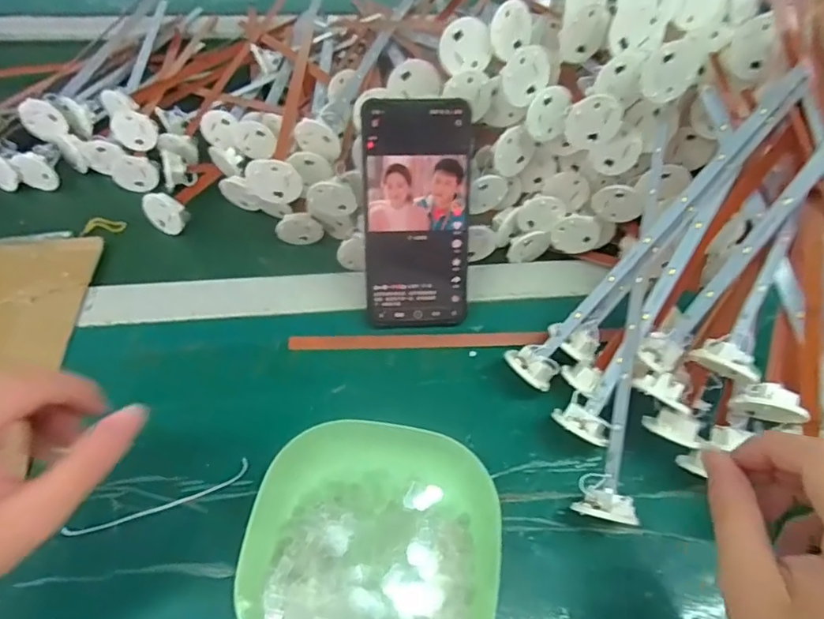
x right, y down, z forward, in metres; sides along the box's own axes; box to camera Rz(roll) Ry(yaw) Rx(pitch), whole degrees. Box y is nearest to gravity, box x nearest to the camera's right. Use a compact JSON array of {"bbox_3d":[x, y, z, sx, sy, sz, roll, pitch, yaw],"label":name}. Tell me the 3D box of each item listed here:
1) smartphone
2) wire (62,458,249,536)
[{"bbox_3d":[0.005,-0.067,0.404,0.076,0.165,0.004,-2,18,-4],"label":"smartphone"},{"bbox_3d":[-0.157,0.121,0.345,0.109,0.010,0.011,-20,58,-16],"label":"wire"}]

